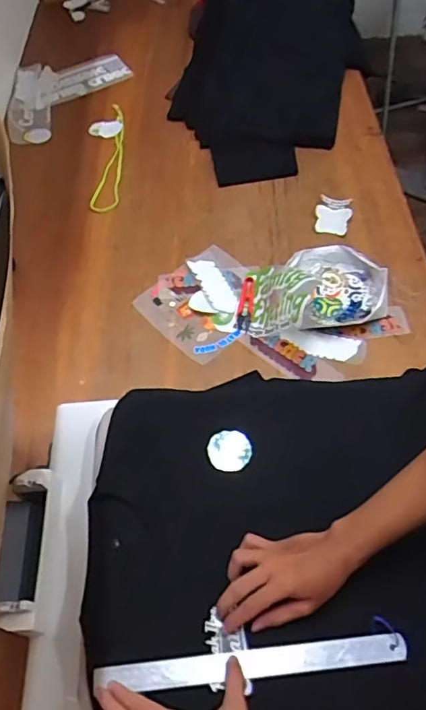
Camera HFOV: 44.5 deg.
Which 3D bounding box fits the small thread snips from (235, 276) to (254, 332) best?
[{"bbox_3d":[0.060,-0.091,0.936,0.025,0.011,0.118,8,59,8],"label":"small thread snips"}]

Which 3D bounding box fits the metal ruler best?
[{"bbox_3d":[0.042,0.329,0.555,0.325,0.007,0.026,-6,65,-1],"label":"metal ruler"}]

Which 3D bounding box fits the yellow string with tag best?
[{"bbox_3d":[-0.235,-0.446,1.156,0.084,0.020,0.338,-8,58,-2],"label":"yellow string with tag"}]

